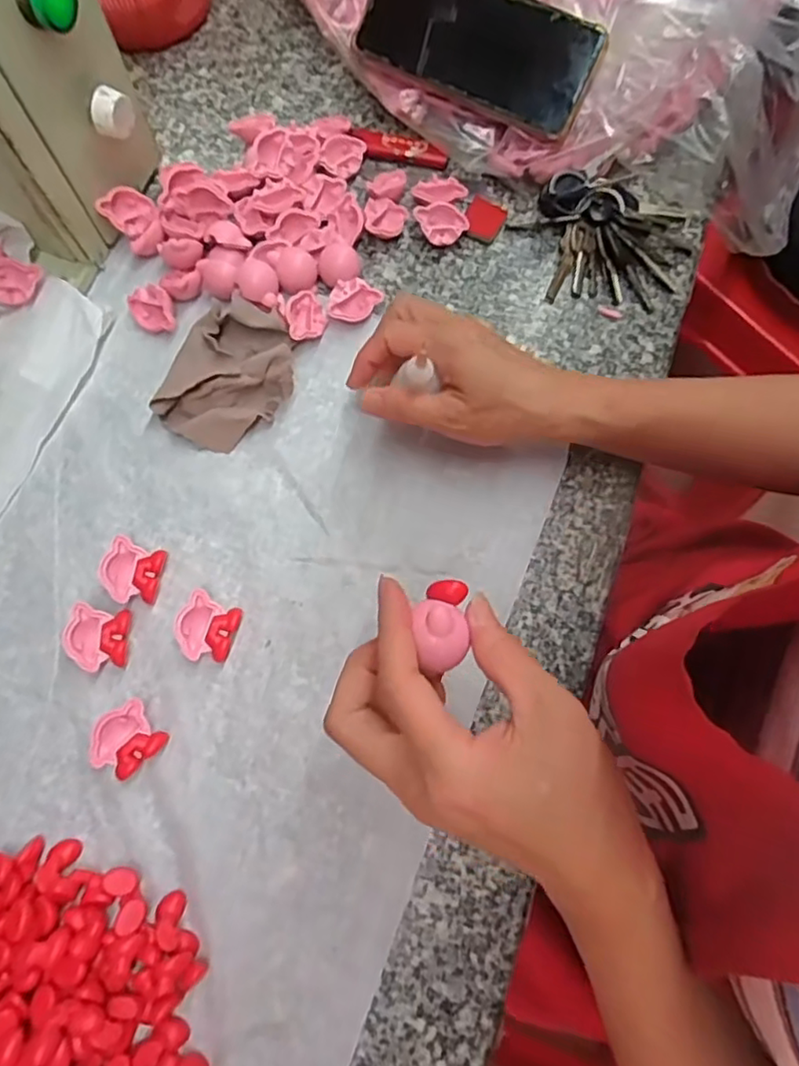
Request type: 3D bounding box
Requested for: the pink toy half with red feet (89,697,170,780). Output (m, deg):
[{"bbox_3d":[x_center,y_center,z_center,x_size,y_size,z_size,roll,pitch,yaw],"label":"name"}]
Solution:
[{"bbox_3d":[-0.149,0.114,0.343,0.034,0.017,0.033,-37,78,-11],"label":"pink toy half with red feet"}]

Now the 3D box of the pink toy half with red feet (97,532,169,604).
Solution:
[{"bbox_3d":[-0.157,0.023,0.368,0.032,0.014,0.034,18,74,3],"label":"pink toy half with red feet"}]

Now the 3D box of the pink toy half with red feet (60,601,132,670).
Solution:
[{"bbox_3d":[-0.172,0.060,0.357,0.032,0.018,0.035,-2,74,-3],"label":"pink toy half with red feet"}]

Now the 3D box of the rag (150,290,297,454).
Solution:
[{"bbox_3d":[-0.110,-0.103,0.400,0.096,0.026,0.080,-37,78,-11],"label":"rag"}]

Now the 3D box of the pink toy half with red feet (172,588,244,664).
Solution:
[{"bbox_3d":[-0.111,0.055,0.361,0.032,0.016,0.035,25,75,5],"label":"pink toy half with red feet"}]

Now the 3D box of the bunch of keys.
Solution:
[{"bbox_3d":[0.153,-0.209,0.437,0.102,0.027,0.094,3,74,-1],"label":"bunch of keys"}]

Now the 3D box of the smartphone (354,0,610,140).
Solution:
[{"bbox_3d":[0.055,-0.338,0.429,0.161,0.011,0.078,26,93,4],"label":"smartphone"}]

